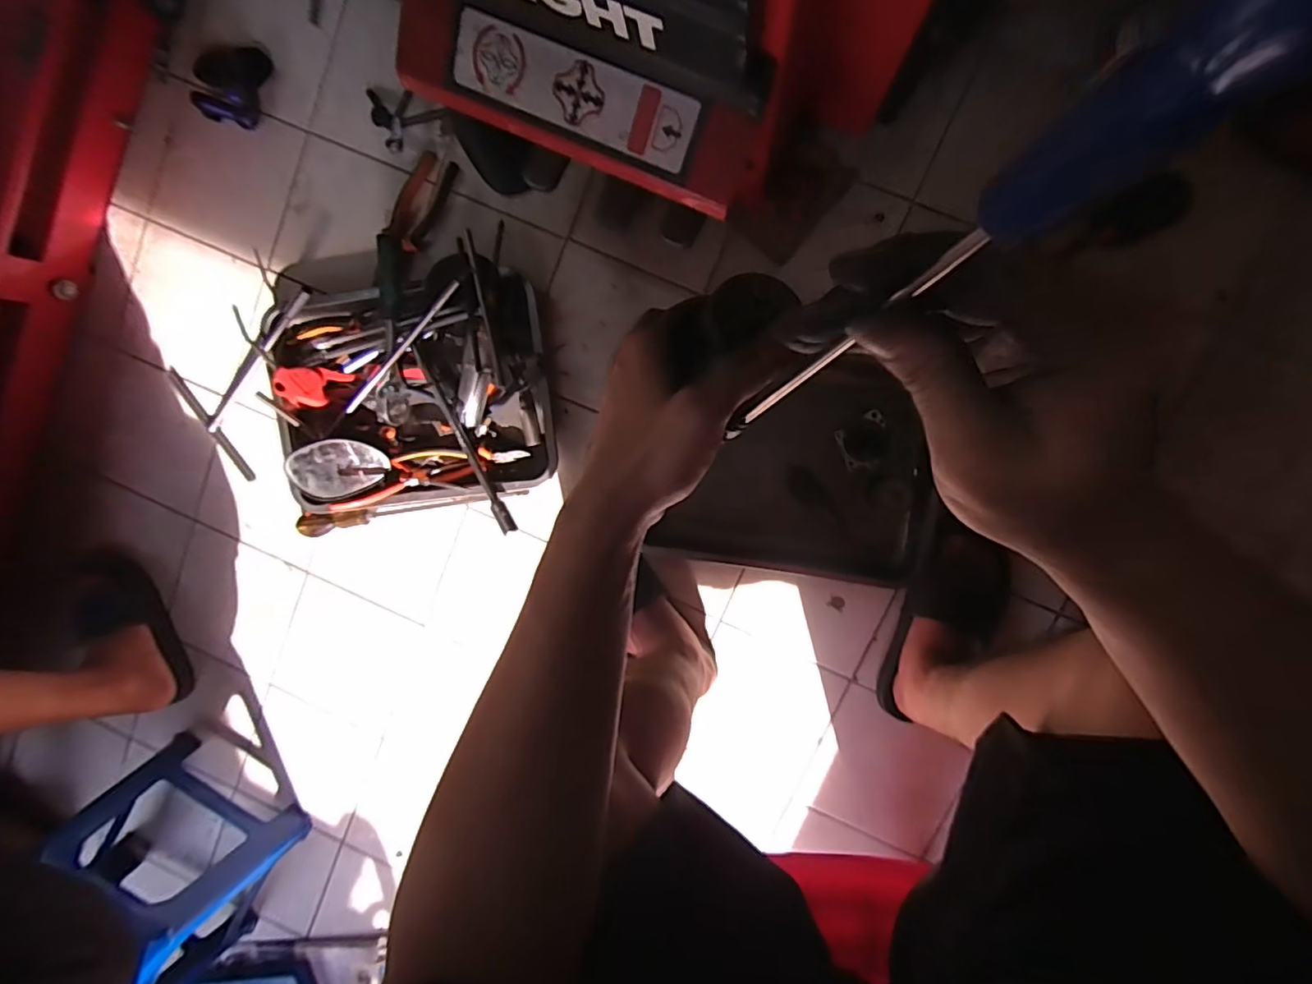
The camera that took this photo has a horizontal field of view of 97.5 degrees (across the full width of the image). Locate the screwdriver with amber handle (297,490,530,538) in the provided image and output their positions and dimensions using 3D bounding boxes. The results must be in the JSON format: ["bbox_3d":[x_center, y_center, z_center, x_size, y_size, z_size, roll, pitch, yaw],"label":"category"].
[{"bbox_3d":[-0.356,0.032,0.832,0.366,0.029,0.032,-7,96,8],"label":"screwdriver with amber handle"}]

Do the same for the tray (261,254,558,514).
[{"bbox_3d":[-0.343,-0.133,0.798,0.390,0.075,0.318,-5,96,8],"label":"tray"}]

